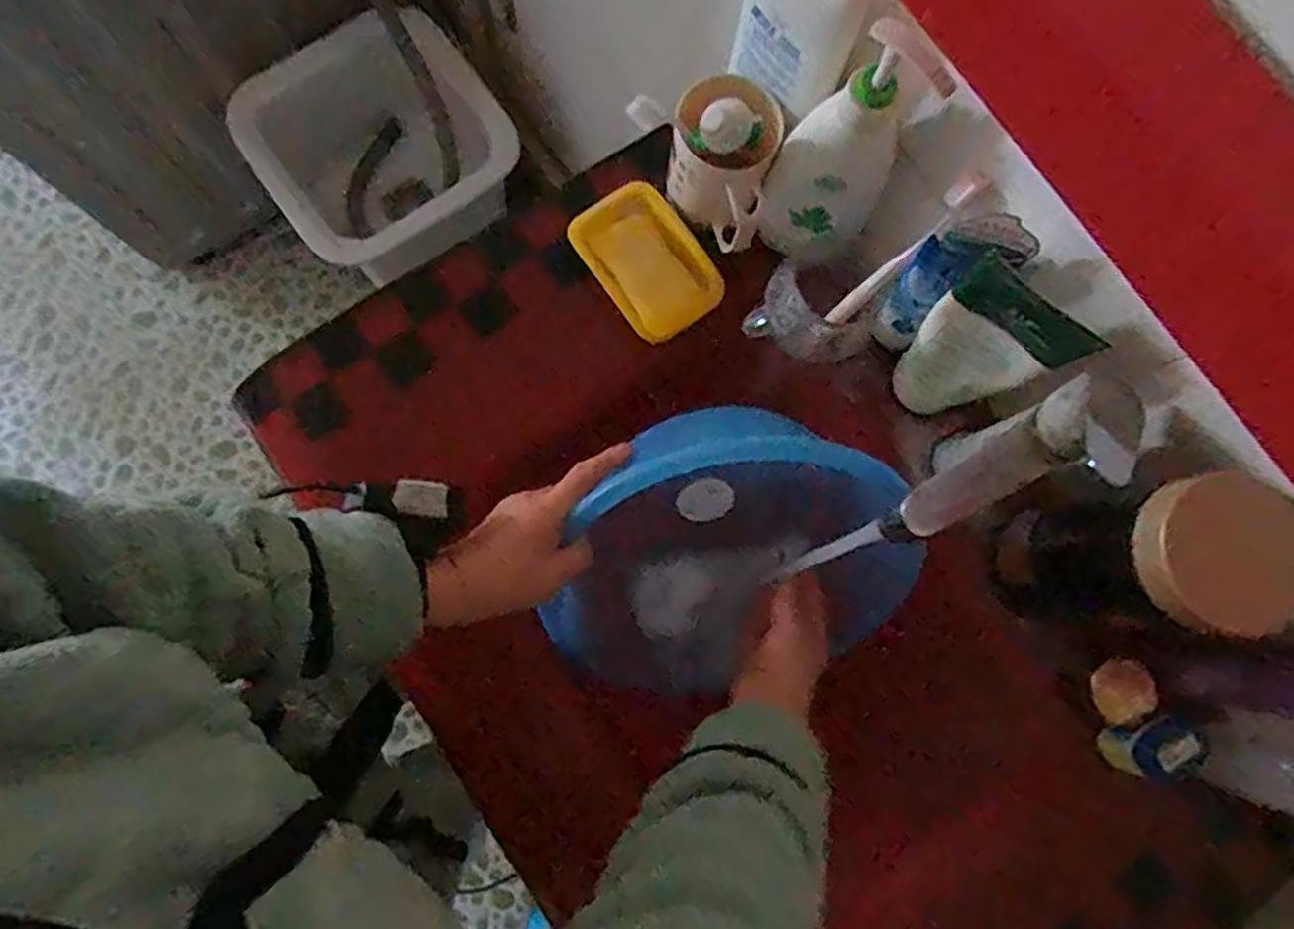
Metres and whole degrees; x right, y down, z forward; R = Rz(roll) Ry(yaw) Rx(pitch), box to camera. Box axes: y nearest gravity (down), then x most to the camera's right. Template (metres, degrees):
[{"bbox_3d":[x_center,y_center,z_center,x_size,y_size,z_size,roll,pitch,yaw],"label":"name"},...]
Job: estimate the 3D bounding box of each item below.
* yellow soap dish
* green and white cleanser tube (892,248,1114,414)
[{"bbox_3d":[0.002,-0.169,0.604,0.085,0.024,0.122,-36,80,-9],"label":"yellow soap dish"},{"bbox_3d":[0.235,-0.077,0.526,0.036,0.160,0.087,-40,80,-10],"label":"green and white cleanser tube"}]

